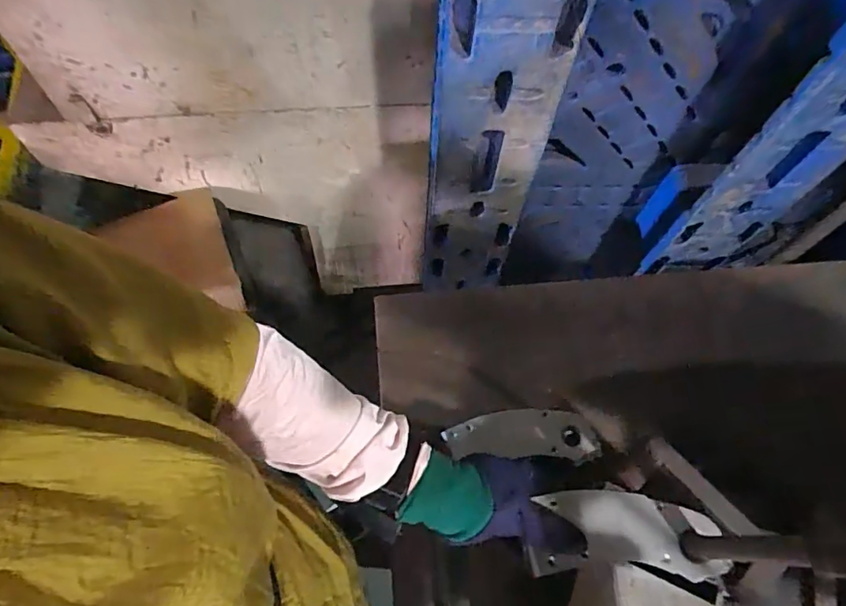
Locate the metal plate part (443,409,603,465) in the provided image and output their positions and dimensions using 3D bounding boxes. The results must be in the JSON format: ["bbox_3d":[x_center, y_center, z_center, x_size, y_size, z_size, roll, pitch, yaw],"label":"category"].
[{"bbox_3d":[0.117,0.154,0.593,0.180,0.006,0.057,5,65,-5],"label":"metal plate part"}]

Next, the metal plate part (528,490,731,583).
[{"bbox_3d":[0.175,0.200,0.435,0.159,0.006,0.066,2,69,0],"label":"metal plate part"}]

